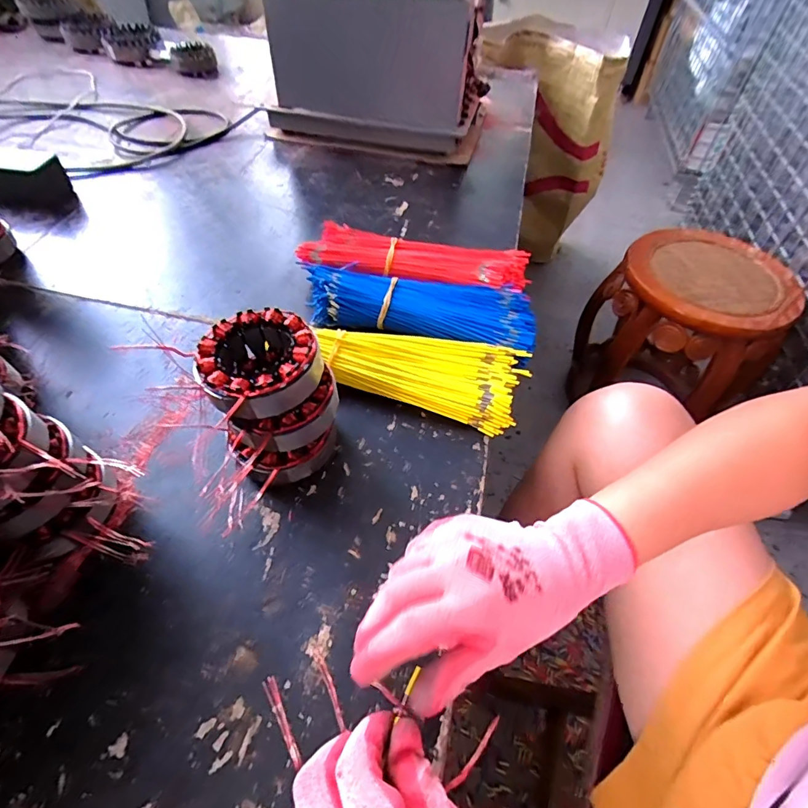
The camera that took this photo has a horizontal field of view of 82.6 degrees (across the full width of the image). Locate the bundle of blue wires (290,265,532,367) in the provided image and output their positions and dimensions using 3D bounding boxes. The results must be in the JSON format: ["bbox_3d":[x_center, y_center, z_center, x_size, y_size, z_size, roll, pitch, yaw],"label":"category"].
[{"bbox_3d":[0.015,-0.102,0.494,0.242,0.047,0.080,14,52,7],"label":"bundle of blue wires"}]

